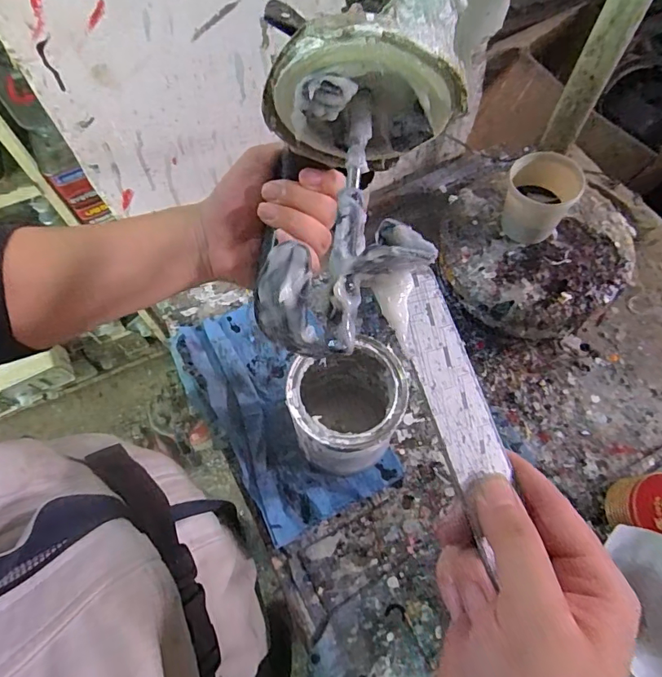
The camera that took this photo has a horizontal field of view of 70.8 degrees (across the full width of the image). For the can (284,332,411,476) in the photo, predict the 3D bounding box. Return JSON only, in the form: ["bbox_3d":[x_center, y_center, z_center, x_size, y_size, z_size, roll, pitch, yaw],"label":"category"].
[{"bbox_3d":[0.011,0.073,0.486,0.118,0.146,0.116,0,63,1],"label":"can"}]

